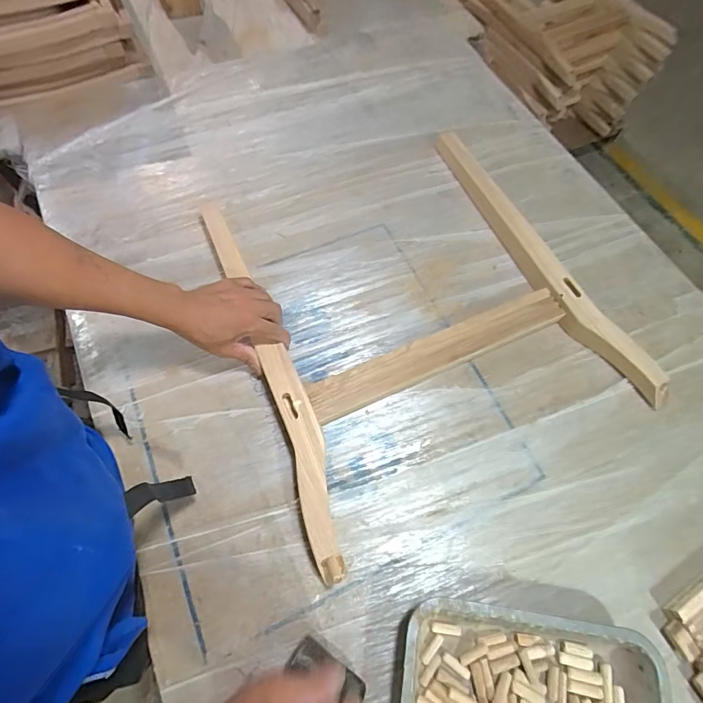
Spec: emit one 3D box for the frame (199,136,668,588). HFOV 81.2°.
[{"bbox_3d":[0.104,-0.082,0.658,0.551,0.040,0.610,-19,68,-11],"label":"frame"}]

